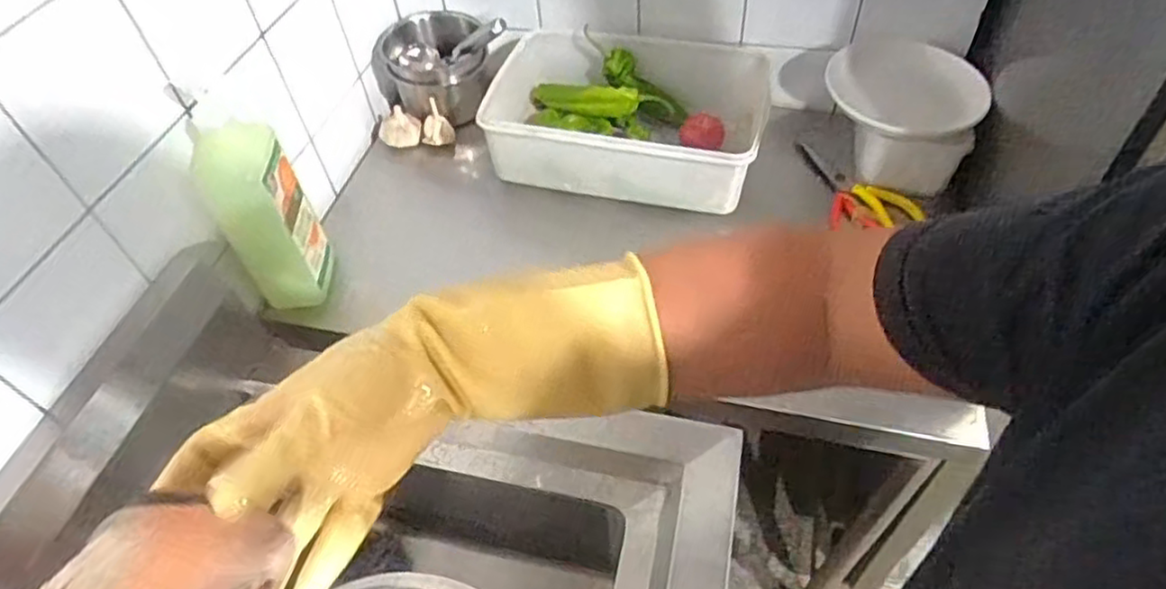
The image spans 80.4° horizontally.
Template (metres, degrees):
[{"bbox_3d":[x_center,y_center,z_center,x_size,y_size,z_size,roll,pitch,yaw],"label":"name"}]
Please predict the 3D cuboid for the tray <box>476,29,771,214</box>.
[{"bbox_3d":[0.051,-0.212,0.834,0.320,0.120,0.165,7,52,11],"label":"tray"}]

